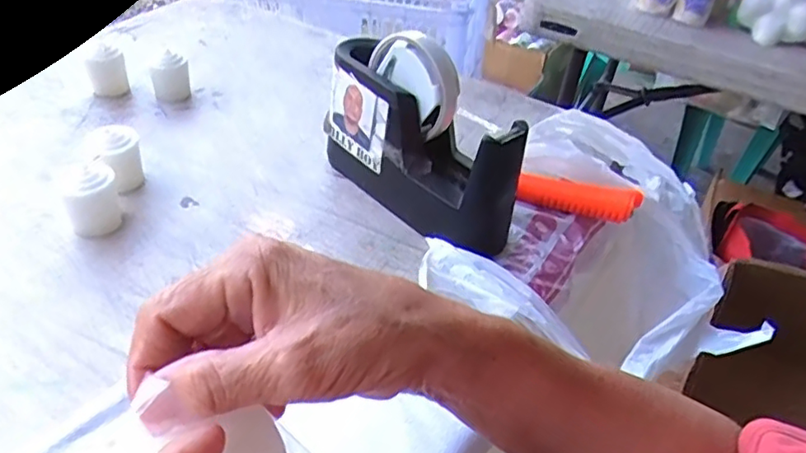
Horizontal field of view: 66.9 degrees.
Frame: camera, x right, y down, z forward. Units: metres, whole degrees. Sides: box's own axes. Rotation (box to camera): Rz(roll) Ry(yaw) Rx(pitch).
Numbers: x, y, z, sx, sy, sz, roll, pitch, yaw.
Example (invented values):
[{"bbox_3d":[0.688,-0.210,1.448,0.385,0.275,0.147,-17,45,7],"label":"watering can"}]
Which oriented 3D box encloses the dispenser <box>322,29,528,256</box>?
[{"bbox_3d":[0.013,-0.071,0.474,0.054,0.133,0.175,-27,50,-34],"label":"dispenser"}]

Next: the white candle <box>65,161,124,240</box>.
[{"bbox_3d":[-0.222,-0.017,0.439,0.033,0.045,0.028,-15,44,-25],"label":"white candle"}]

